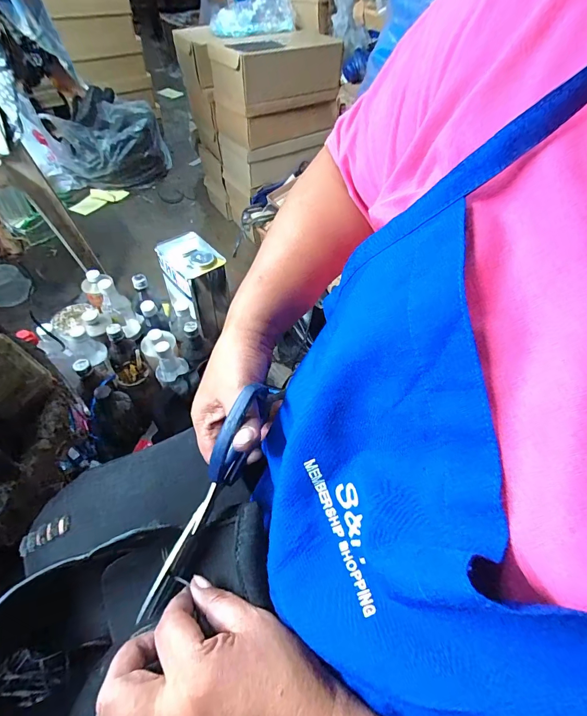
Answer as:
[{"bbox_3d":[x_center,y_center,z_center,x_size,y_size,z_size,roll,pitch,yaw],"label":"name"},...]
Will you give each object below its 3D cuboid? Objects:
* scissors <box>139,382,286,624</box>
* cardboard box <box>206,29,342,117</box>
[{"bbox_3d":[-0.059,0.102,0.286,0.008,0.073,0.183,25,82,15],"label":"scissors"},{"bbox_3d":[-0.059,-0.788,1.019,0.372,0.125,0.205,-29,59,-24],"label":"cardboard box"}]

